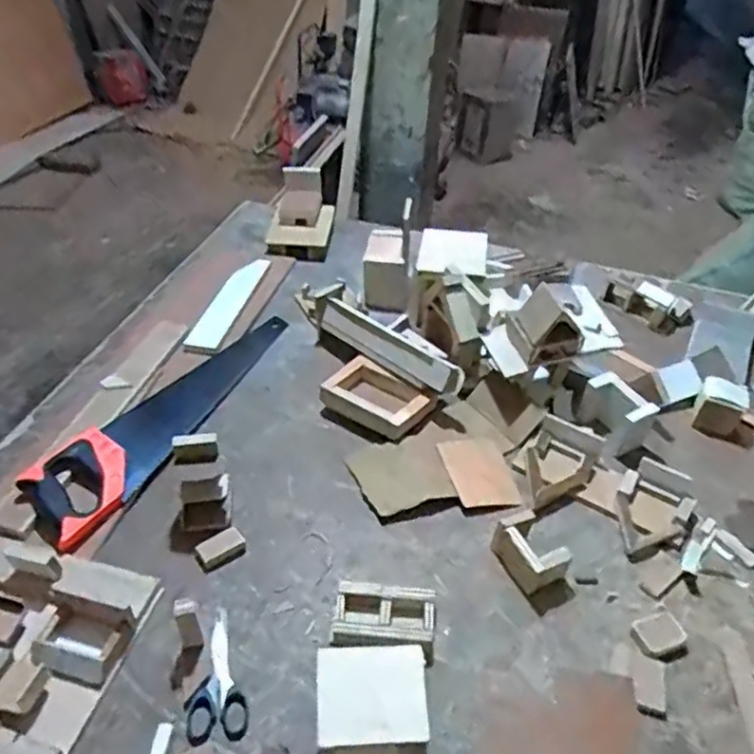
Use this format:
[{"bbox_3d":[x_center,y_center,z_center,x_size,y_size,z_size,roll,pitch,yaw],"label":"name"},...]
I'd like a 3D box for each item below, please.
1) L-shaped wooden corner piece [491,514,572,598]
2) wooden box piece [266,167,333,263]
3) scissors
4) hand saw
[{"bbox_3d":[0.187,0.208,0.797,0.061,0.056,0.085,-20,46,-26],"label":"L-shaped wooden corner piece"},{"bbox_3d":[-0.160,-0.345,1.390,0.137,0.055,0.245,0,59,-4],"label":"wooden box piece"},{"bbox_3d":[-0.175,0.318,0.698,0.059,0.008,0.141,-9,42,-14],"label":"scissors"},{"bbox_3d":[-0.289,0.038,0.969,0.114,0.035,0.508,23,44,21],"label":"hand saw"}]

